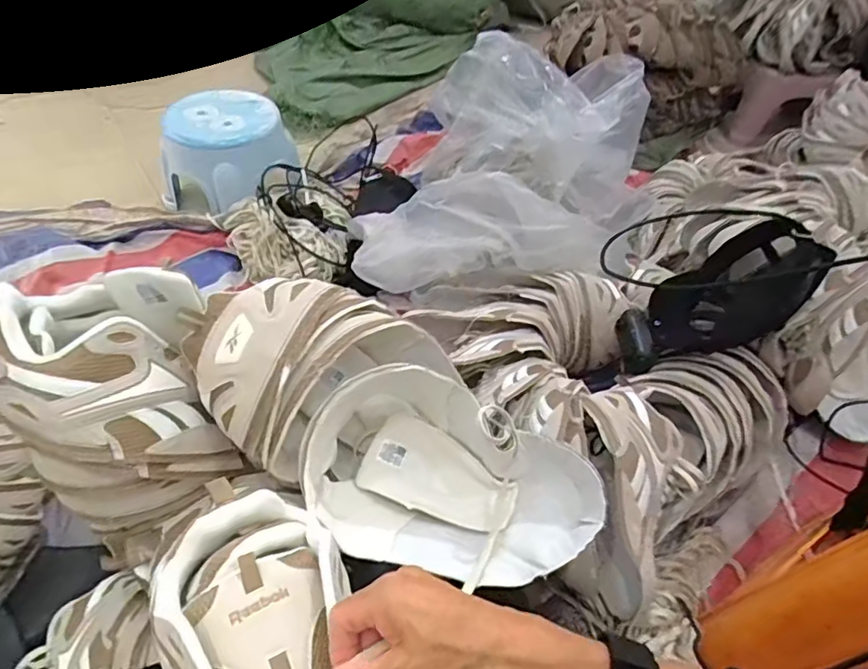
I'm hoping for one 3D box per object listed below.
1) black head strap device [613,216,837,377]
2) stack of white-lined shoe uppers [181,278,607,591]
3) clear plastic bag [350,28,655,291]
[{"bbox_3d":[0.389,-0.050,0.782,0.132,0.274,0.168,35,40,-27],"label":"black head strap device"},{"bbox_3d":[-0.040,0.083,0.506,0.361,0.140,0.204,35,52,1],"label":"stack of white-lined shoe uppers"},{"bbox_3d":[0.129,-0.308,1.000,0.471,0.259,0.430,5,47,0],"label":"clear plastic bag"}]

